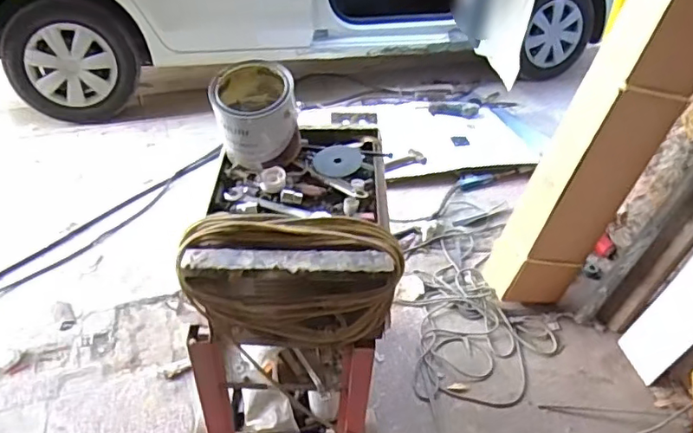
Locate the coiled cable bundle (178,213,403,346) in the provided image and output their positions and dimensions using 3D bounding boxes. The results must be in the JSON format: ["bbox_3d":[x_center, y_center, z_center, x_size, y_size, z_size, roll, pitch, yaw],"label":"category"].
[{"bbox_3d":[-0.099,0.133,1.007,0.363,0.296,0.128,2,40,-3],"label":"coiled cable bundle"}]

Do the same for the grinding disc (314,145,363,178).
[{"bbox_3d":[-0.017,-0.110,1.106,0.091,0.007,0.102,7,41,3],"label":"grinding disc"}]

